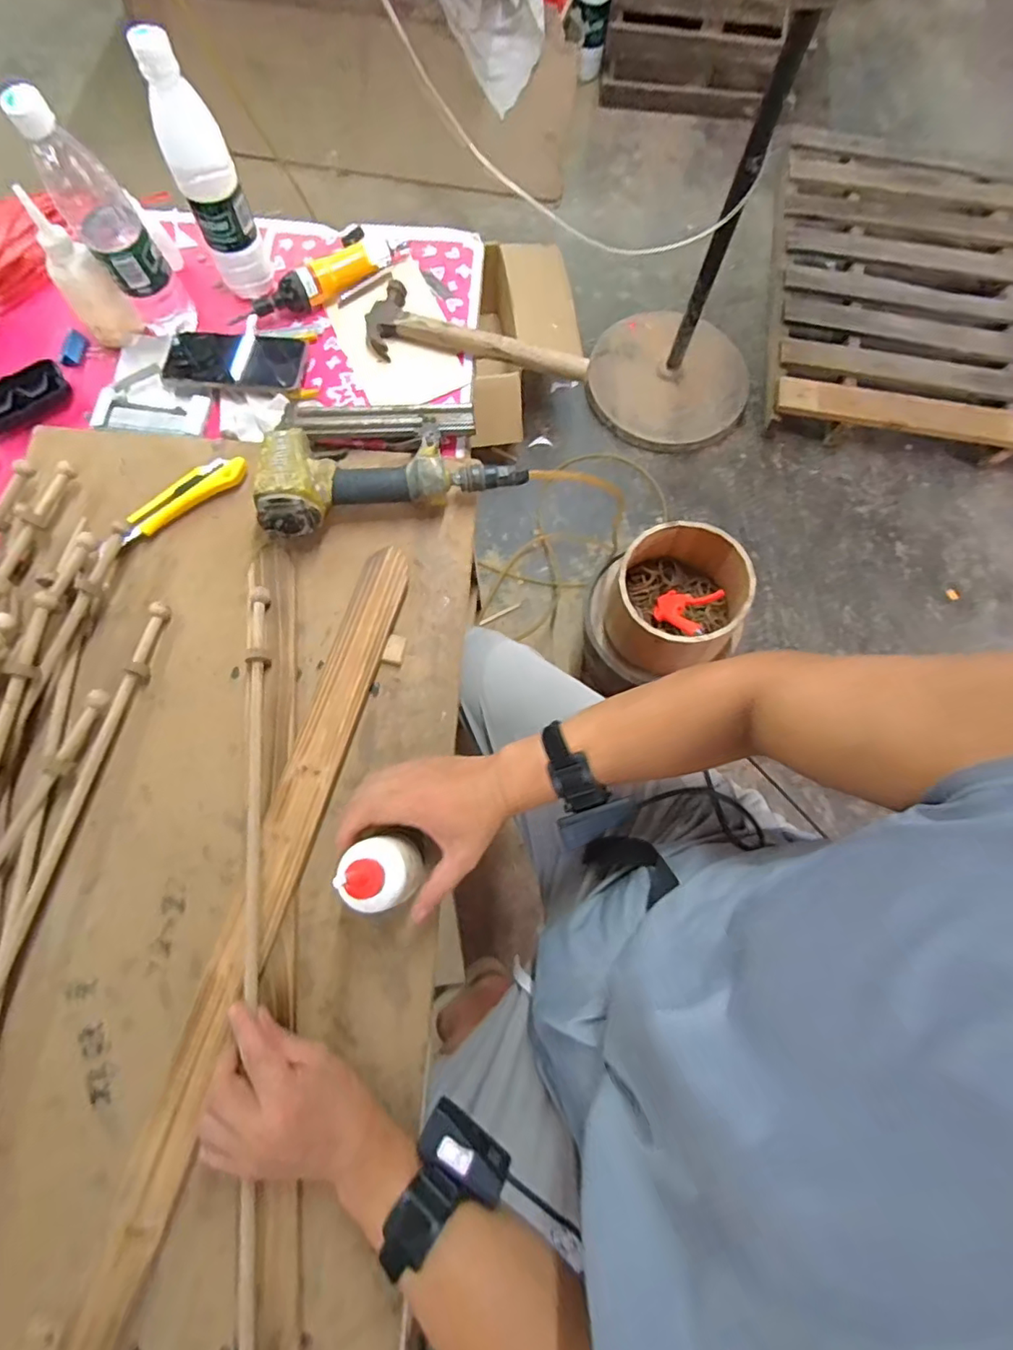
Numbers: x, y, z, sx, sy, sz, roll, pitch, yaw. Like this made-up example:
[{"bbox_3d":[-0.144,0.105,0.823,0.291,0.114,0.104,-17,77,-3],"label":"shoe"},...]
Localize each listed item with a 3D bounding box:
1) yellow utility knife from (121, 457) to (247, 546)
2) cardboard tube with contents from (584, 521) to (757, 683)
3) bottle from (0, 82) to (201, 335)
[{"bbox_3d":[-0.353,-0.196,0.604,0.146,0.020,0.036,-38,79,-11],"label":"yellow utility knife"},{"bbox_3d":[0.274,-0.122,0.959,0.232,0.175,0.217,0,75,-1],"label":"cardboard tube with contents"},{"bbox_3d":[-0.411,-0.460,0.585,0.068,0.229,0.056,-32,78,-9],"label":"bottle"}]

